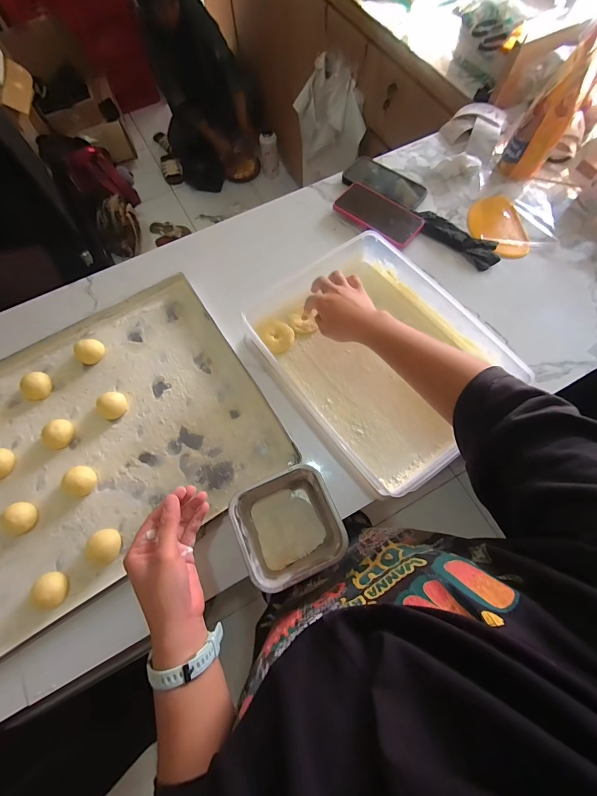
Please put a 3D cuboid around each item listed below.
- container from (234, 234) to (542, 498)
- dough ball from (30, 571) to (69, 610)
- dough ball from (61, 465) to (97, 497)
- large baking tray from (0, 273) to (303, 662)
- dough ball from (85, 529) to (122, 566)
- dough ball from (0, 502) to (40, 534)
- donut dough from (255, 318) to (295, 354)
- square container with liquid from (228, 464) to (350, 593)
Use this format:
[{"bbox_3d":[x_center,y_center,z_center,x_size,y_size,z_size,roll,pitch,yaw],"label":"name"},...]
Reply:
[{"bbox_3d":[0.114,-0.080,0.523,0.286,0.073,0.390,-39,77,-13],"label":"container"},{"bbox_3d":[-0.330,0.256,0.434,0.035,0.030,0.043,-13,72,-5],"label":"dough ball"},{"bbox_3d":[-0.322,0.123,0.482,0.038,0.033,0.043,6,72,1],"label":"dough ball"},{"bbox_3d":[-0.363,0.084,0.492,0.608,0.026,0.409,-32,75,-11],"label":"large baking tray"},{"bbox_3d":[-0.268,0.207,0.452,0.046,0.031,0.043,0,72,-1],"label":"dough ball"},{"bbox_3d":[-0.395,0.171,0.464,0.039,0.030,0.045,10,72,3],"label":"dough ball"},{"bbox_3d":[-0.039,-0.110,0.563,0.053,0.012,0.069,-38,76,-12],"label":"donut dough"},{"bbox_3d":[-0.014,0.163,0.426,0.114,0.097,0.116,-23,74,-8],"label":"square container with liquid"}]

